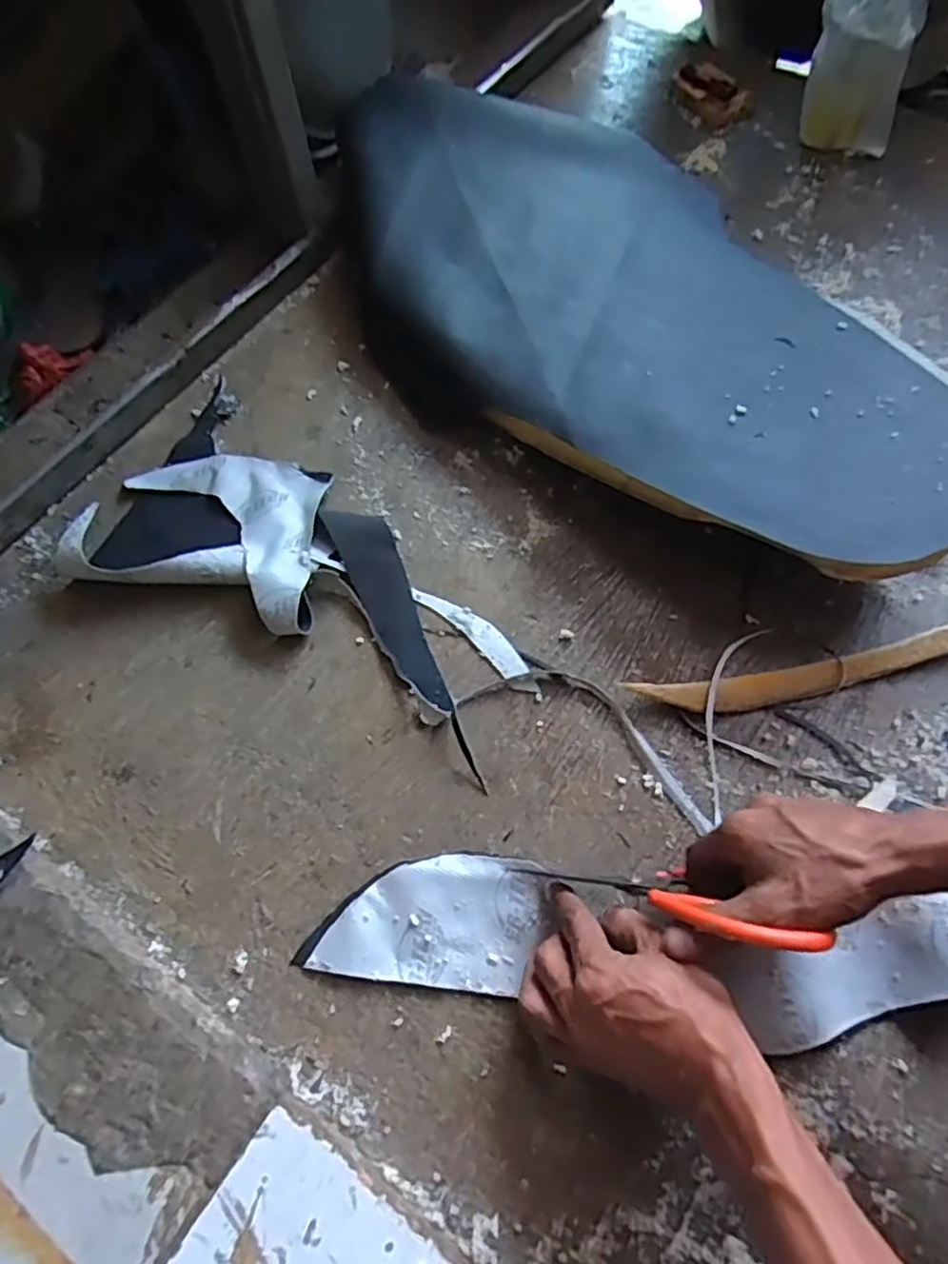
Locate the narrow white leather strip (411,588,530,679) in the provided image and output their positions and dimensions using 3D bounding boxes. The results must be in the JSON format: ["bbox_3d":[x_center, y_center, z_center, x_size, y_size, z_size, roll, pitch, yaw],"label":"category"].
[{"bbox_3d":[-0.002,-0.004,0.561,0.116,0.004,0.026,40,72,18],"label":"narrow white leather strip"}]

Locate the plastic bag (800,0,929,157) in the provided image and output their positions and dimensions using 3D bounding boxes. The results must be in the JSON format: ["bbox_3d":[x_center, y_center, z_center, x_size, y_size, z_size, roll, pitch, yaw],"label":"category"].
[{"bbox_3d":[0.425,-0.618,0.738,0.111,0.163,0.035,23,68,12],"label":"plastic bag"}]

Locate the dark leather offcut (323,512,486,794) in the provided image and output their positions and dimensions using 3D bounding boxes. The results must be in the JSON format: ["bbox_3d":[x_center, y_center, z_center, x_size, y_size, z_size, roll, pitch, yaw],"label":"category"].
[{"bbox_3d":[-0.056,-0.001,0.551,0.046,0.025,0.253,-24,67,-9],"label":"dark leather offcut"}]

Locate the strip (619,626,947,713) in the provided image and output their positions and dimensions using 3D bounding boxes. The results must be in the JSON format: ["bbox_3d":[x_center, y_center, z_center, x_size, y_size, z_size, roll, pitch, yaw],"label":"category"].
[{"bbox_3d":[0.298,0.019,0.526,0.349,0.026,0.040,-12,65,-4],"label":"strip"}]

